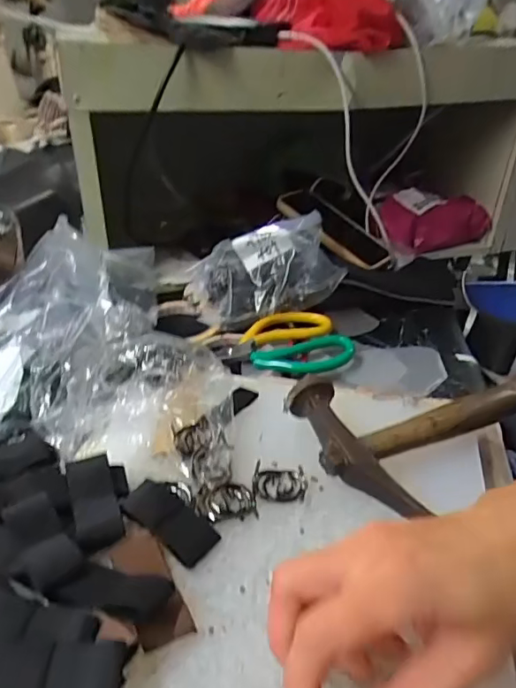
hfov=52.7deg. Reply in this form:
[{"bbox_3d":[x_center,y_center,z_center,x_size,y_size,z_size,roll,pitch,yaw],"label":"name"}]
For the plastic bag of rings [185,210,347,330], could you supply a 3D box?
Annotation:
[{"bbox_3d":[0.006,-0.088,0.599,0.159,0.079,0.111,-11,35,-20],"label":"plastic bag of rings"}]

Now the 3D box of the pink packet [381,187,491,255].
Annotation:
[{"bbox_3d":[0.252,-0.179,0.760,0.170,0.073,0.066,-11,35,-20],"label":"pink packet"}]

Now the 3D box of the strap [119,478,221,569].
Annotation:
[{"bbox_3d":[-0.052,0.101,0.301,0.062,0.004,0.029,28,41,34],"label":"strap"}]

